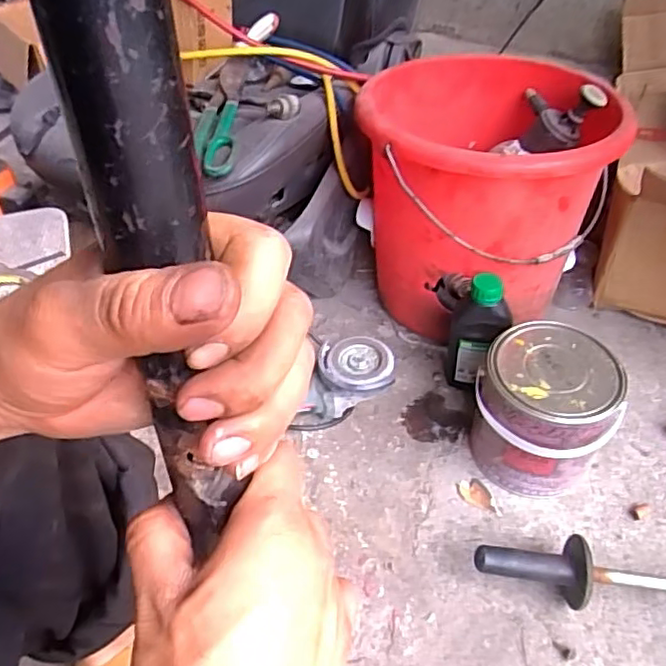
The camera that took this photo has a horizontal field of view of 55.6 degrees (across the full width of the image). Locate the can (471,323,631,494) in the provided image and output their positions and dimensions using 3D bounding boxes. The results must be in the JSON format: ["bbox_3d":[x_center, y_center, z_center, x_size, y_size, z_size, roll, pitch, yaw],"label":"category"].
[{"bbox_3d":[0.250,0.106,0.768,0.150,0.168,0.151,1,43,-1],"label":"can"}]

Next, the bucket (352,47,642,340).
[{"bbox_3d":[0.203,-0.191,0.940,0.333,0.318,0.333,1,43,-1],"label":"bucket"}]

